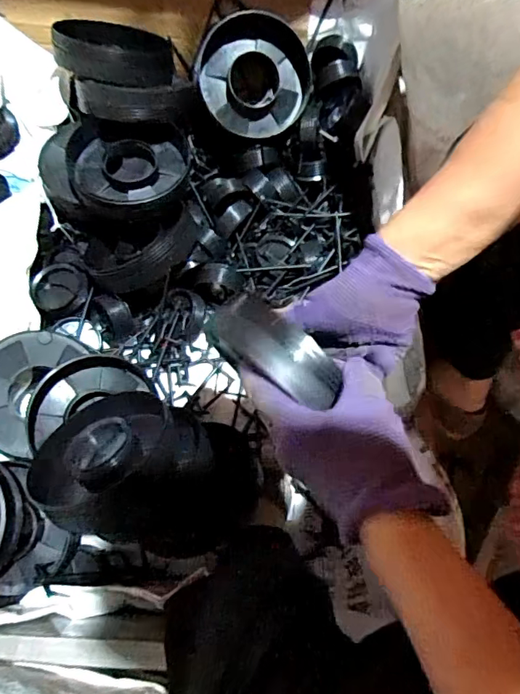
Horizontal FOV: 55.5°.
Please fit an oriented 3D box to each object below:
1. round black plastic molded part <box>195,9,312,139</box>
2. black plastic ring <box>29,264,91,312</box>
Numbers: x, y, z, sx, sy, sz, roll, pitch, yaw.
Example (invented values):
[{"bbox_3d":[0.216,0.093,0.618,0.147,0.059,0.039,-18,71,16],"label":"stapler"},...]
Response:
[{"bbox_3d":[-0.005,-0.377,0.708,0.174,0.064,0.153,37,99,-20],"label":"round black plastic molded part"},{"bbox_3d":[-0.269,-0.081,0.666,0.075,0.016,0.070,-6,77,-21],"label":"black plastic ring"}]

